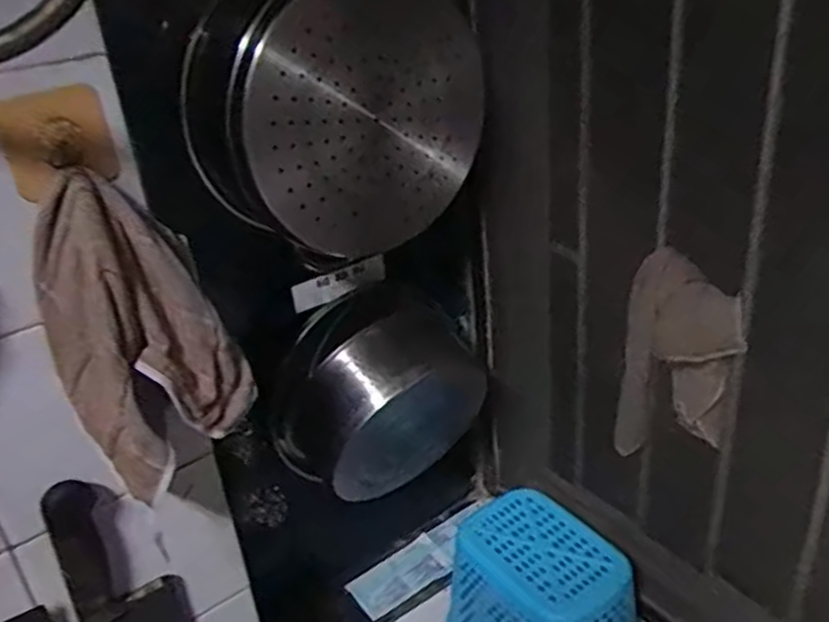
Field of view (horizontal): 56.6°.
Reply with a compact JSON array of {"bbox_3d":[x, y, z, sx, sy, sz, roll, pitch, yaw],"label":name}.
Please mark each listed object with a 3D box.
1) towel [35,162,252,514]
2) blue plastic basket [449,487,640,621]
[{"bbox_3d":[-0.174,0.009,0.496,0.107,0.190,0.062,-22,32,-27],"label":"towel"},{"bbox_3d":[0.134,0.303,0.796,0.133,0.148,0.173,-22,32,-27],"label":"blue plastic basket"}]

